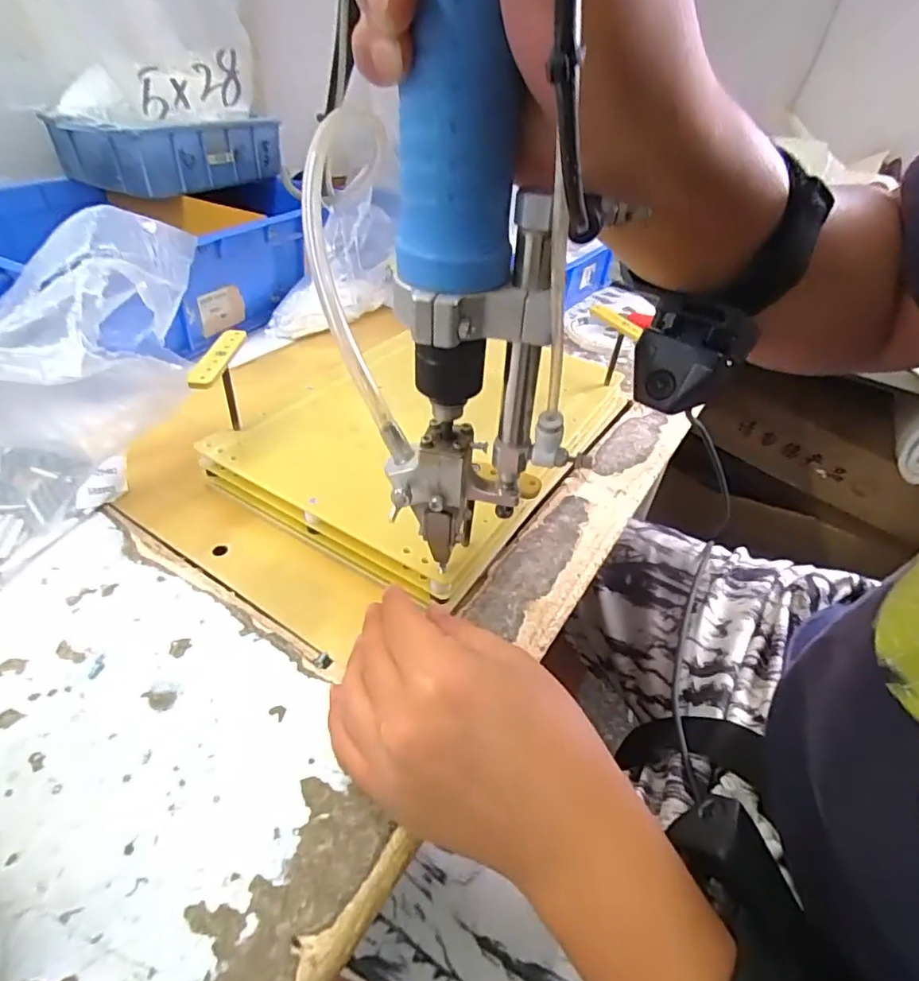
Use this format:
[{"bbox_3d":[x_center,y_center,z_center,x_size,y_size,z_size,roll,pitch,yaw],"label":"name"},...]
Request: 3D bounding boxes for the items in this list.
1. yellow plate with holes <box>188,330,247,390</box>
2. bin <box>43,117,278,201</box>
[{"bbox_3d":[-0.148,-0.082,0.335,0.012,0.009,0.071,5,39,-3],"label":"yellow plate with holes"},{"bbox_3d":[-0.295,-0.359,0.571,0.107,0.066,0.206,26,42,21],"label":"bin"}]

